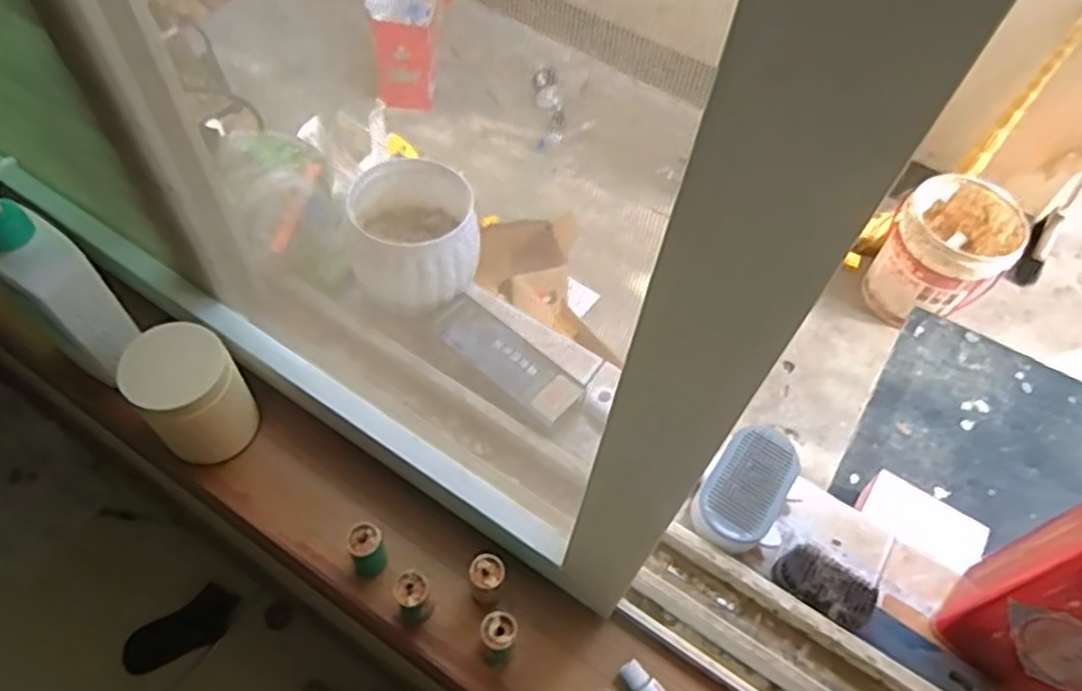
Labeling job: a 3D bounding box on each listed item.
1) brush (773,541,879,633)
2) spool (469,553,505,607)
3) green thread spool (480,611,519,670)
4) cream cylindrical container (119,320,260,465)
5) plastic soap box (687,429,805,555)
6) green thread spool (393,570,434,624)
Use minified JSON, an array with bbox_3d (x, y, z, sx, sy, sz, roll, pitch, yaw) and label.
[{"bbox_3d":[0.207,0.182,0.530,0.070,0.040,0.039,31,62,16],"label":"brush"},{"bbox_3d":[-0.036,0.162,0.493,0.022,0.052,0.022,1,58,-2],"label":"spool"},{"bbox_3d":[-0.028,0.196,0.476,0.022,0.059,0.024,1,58,-2],"label":"green thread spool"},{"bbox_3d":[-0.251,0.037,0.523,0.065,0.099,0.070,1,58,-2],"label":"cream cylindrical container"},{"bbox_3d":[0.160,0.112,0.560,0.064,0.038,0.106,33,62,17],"label":"plastic soap box"},{"bbox_3d":[-0.085,0.171,0.483,0.021,0.055,0.021,1,58,-2],"label":"green thread spool"}]

